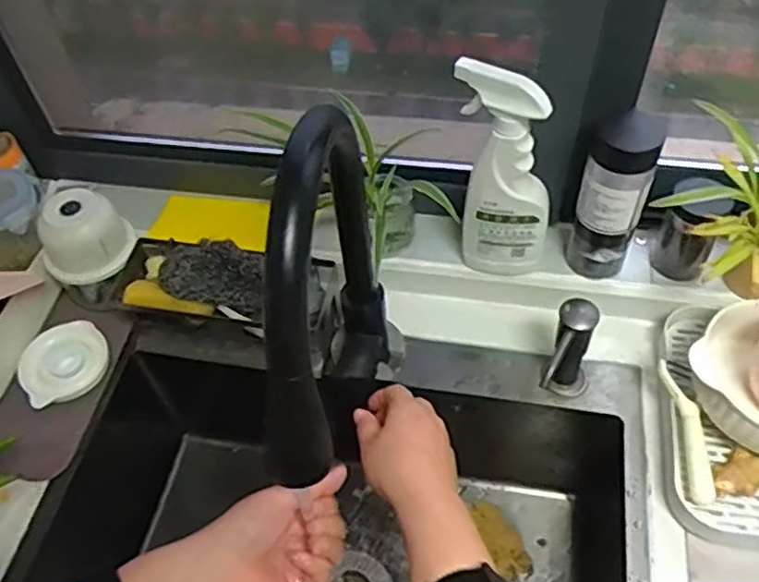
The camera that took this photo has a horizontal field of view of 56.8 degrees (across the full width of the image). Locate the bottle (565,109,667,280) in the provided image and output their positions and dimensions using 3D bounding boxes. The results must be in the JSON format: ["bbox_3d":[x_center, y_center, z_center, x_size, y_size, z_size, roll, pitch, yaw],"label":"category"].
[{"bbox_3d":[0.240,-0.096,0.727,0.067,0.178,0.065,16,55,15],"label":"bottle"}]

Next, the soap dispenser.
[{"bbox_3d":[0.189,0.076,0.698,0.044,0.107,0.097,18,56,17],"label":"soap dispenser"}]

